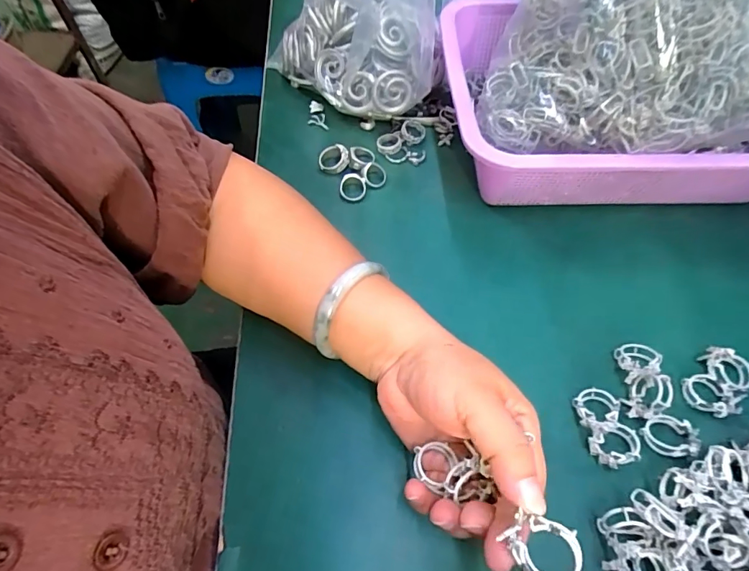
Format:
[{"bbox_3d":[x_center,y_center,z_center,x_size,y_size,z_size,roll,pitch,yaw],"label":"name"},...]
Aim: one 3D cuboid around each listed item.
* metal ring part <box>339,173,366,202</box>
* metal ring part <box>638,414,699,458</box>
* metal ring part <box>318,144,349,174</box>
[{"bbox_3d":[-0.019,-0.088,0.399,0.024,0.006,0.027,-3,79,-6],"label":"metal ring part"},{"bbox_3d":[0.190,0.098,0.289,0.031,0.015,0.024,21,62,12],"label":"metal ring part"},{"bbox_3d":[-0.038,-0.118,0.408,0.029,0.016,0.025,-8,60,-4],"label":"metal ring part"}]

